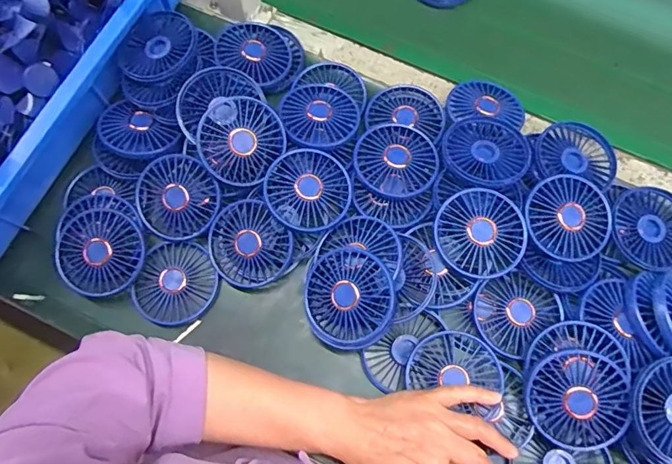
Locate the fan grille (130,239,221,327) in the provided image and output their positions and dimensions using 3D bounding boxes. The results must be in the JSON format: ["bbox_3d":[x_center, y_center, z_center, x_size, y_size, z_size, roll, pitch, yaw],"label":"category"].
[{"bbox_3d":[-0.163,0.052,0.490,0.080,0.025,0.085,0,71,-1],"label":"fan grille"}]

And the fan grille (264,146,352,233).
[{"bbox_3d":[-0.028,-0.043,0.488,0.086,0.025,0.084,0,71,-1],"label":"fan grille"}]

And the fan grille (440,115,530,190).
[{"bbox_3d":[0.159,-0.087,0.499,0.087,0.020,0.088,0,71,-1],"label":"fan grille"}]

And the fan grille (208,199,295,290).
[{"bbox_3d":[-0.091,0.013,0.488,0.087,0.028,0.078,43,76,12],"label":"fan grille"}]

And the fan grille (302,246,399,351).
[{"bbox_3d":[0.012,0.063,0.450,0.089,0.019,0.093,0,89,23],"label":"fan grille"}]

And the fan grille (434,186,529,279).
[{"bbox_3d":[0.141,0.000,0.461,0.085,0.021,0.080,0,71,-1],"label":"fan grille"}]

